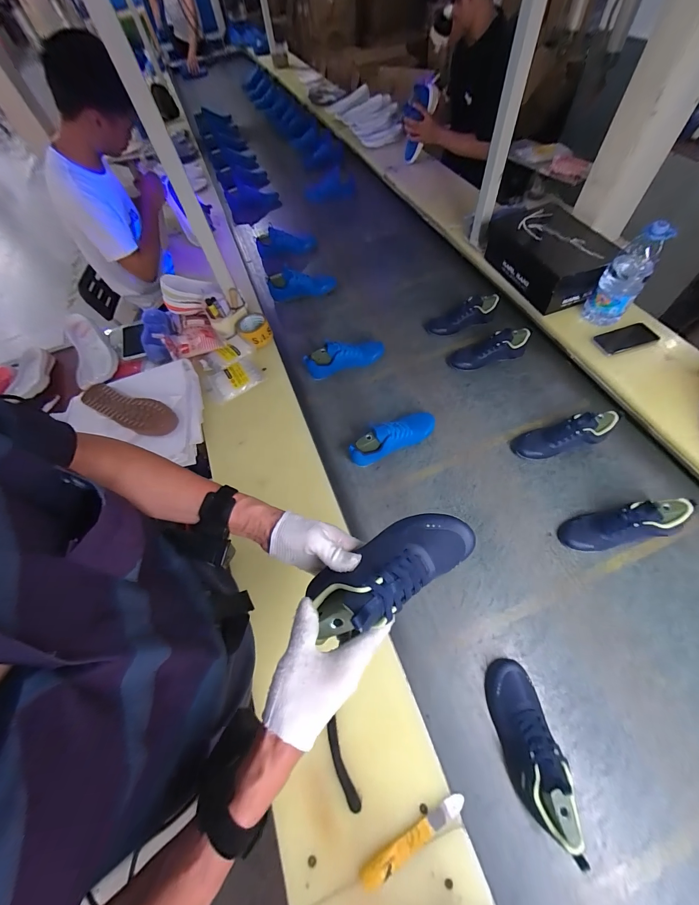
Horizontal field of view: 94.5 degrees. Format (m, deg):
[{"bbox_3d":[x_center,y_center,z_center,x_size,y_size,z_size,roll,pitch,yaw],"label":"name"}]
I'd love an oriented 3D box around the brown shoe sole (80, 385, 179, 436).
[{"bbox_3d":[-0.594,-0.113,0.866,0.277,0.032,0.094,17,63,15],"label":"brown shoe sole"}]

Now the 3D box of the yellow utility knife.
[{"bbox_3d":[0.093,0.562,0.471,0.173,0.022,0.026,-30,62,-11],"label":"yellow utility knife"}]

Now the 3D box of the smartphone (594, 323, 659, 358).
[{"bbox_3d":[0.787,-0.324,0.923,0.148,0.013,0.075,-19,69,0],"label":"smartphone"}]

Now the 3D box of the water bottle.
[{"bbox_3d":[0.743,-0.464,0.884,0.103,0.249,0.083,33,69,22],"label":"water bottle"}]

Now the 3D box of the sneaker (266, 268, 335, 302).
[{"bbox_3d":[-0.167,-0.594,1.148,0.234,0.088,0.087,-17,62,-5],"label":"sneaker"}]

